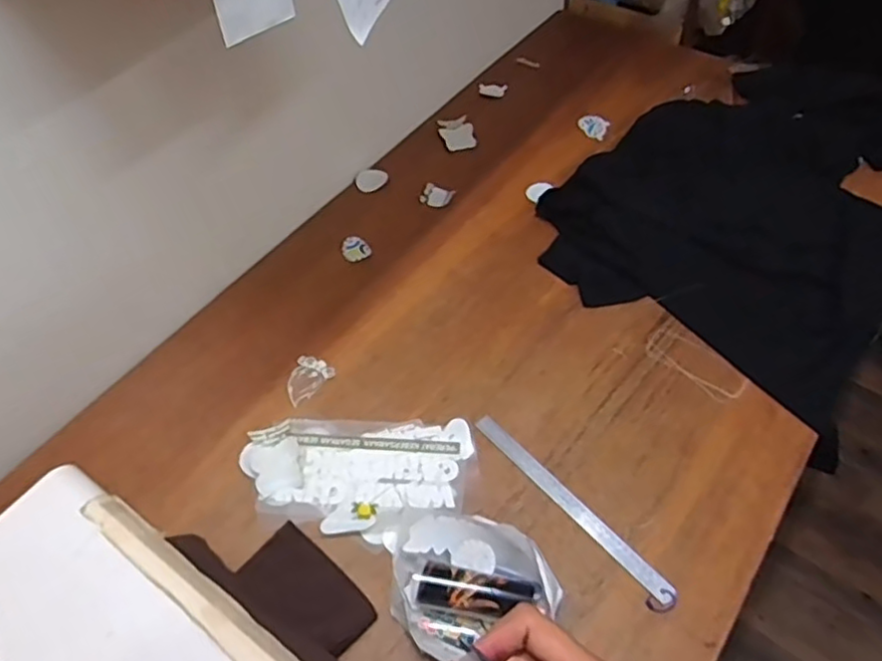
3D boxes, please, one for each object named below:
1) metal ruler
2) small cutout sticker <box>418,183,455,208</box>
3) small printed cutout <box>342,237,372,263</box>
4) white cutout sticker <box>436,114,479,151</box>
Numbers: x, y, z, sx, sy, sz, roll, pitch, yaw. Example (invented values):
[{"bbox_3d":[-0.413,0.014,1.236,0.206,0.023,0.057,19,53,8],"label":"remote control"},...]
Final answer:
[{"bbox_3d":[0.170,0.229,0.870,0.027,0.006,0.331,-39,61,-17],"label":"metal ruler"},{"bbox_3d":[-0.009,-0.255,1.232,0.058,0.004,0.054,22,57,18],"label":"small cutout sticker"},{"bbox_3d":[-0.152,-0.145,1.159,0.047,0.010,0.056,-26,56,-16],"label":"small printed cutout"},{"bbox_3d":[0.034,-0.411,1.347,0.071,0.005,0.093,-11,53,-5],"label":"white cutout sticker"}]

